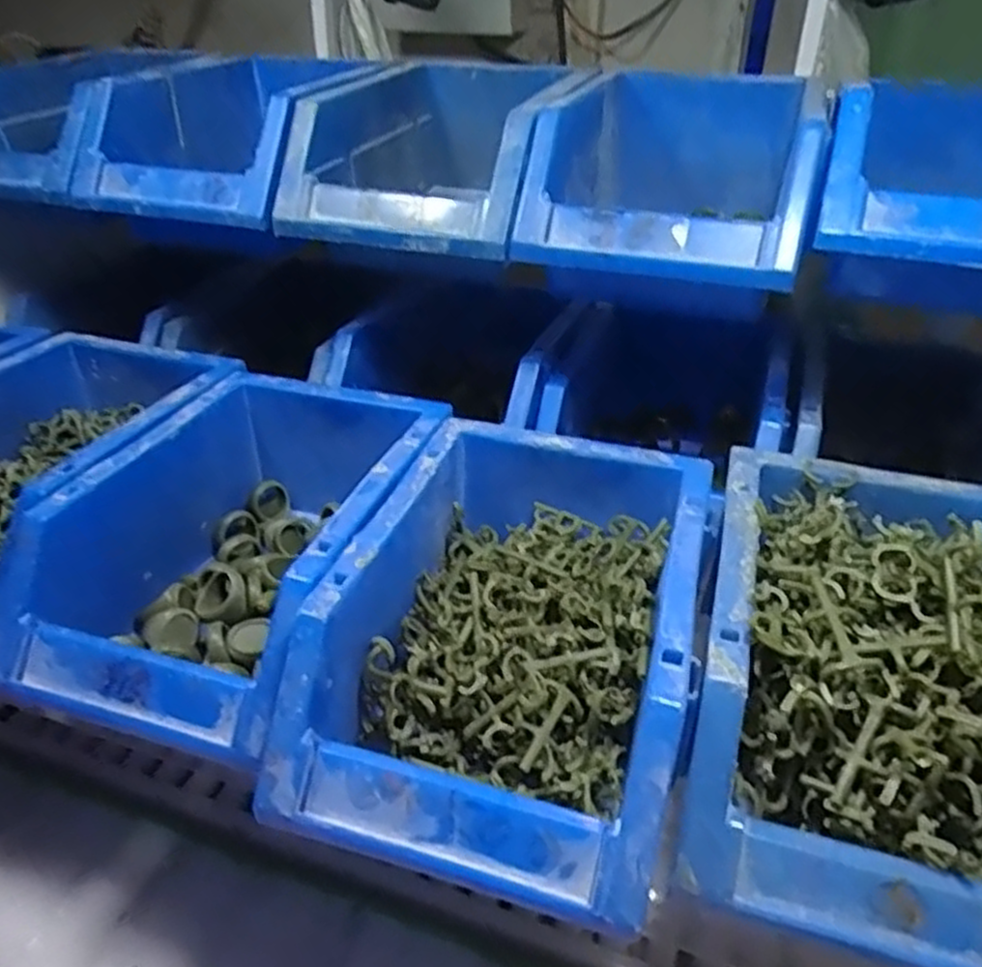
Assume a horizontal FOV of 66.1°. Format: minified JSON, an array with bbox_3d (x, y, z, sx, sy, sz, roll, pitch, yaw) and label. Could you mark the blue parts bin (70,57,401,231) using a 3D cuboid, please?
[{"bbox_3d":[-0.149,-0.206,0.445,0.141,0.066,0.171,10,32,16],"label":"blue parts bin"}]

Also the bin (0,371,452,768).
[{"bbox_3d":[-0.101,0.020,0.327,0.122,0.066,0.180,10,32,15],"label":"bin"}]

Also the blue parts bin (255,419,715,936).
[{"bbox_3d":[0.011,0.048,0.282,0.121,0.061,0.178,10,32,15],"label":"blue parts bin"}]

